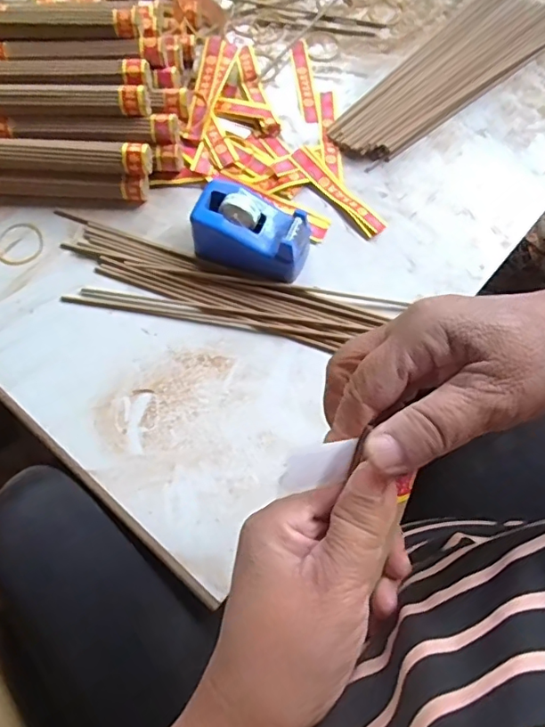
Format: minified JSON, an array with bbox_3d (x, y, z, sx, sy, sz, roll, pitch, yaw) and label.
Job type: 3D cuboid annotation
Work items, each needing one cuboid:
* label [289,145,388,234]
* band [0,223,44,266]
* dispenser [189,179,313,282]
[{"bbox_3d":[0.064,-0.169,0.514,0.022,0.006,0.119,-40,78,-14],"label":"label"},{"bbox_3d":[-0.239,-0.112,0.494,0.045,0.004,0.045,0,69,0],"label":"band"},{"bbox_3d":[-0.018,-0.115,0.466,0.101,0.050,0.058,23,70,8],"label":"dispenser"}]

